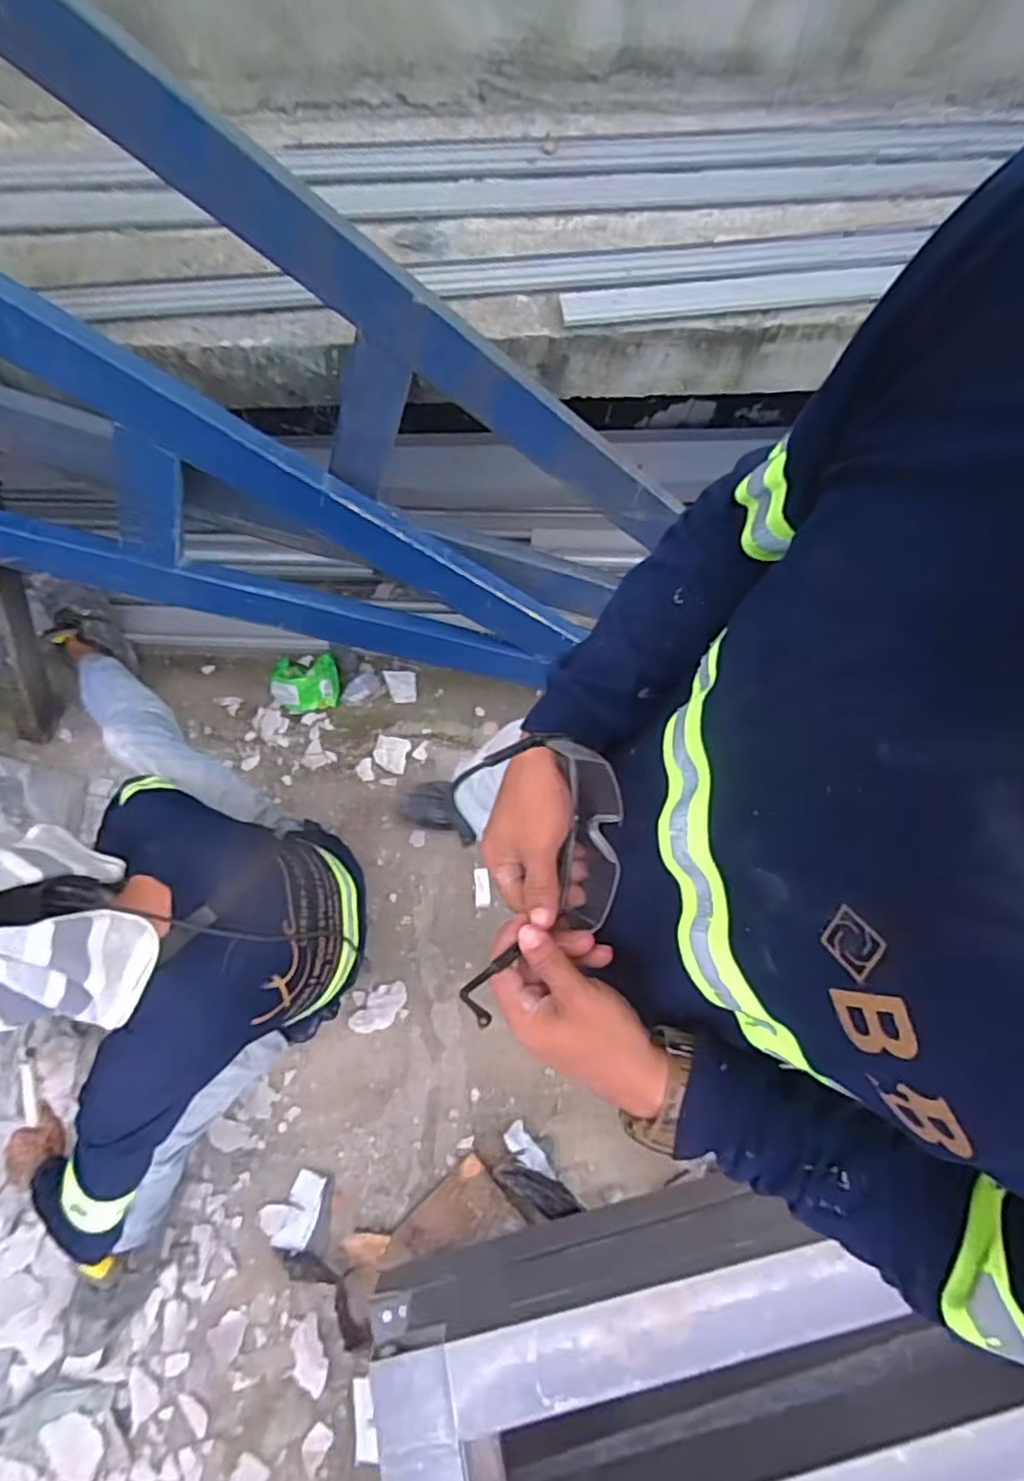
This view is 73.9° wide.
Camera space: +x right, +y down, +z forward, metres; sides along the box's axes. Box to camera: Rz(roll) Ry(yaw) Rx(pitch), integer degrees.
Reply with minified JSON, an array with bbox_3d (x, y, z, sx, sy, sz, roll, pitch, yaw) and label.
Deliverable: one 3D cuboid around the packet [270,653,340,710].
[{"bbox_3d":[-0.471,-0.129,1.541,0.156,0.051,0.123,-1,71,-3],"label":"packet"}]

